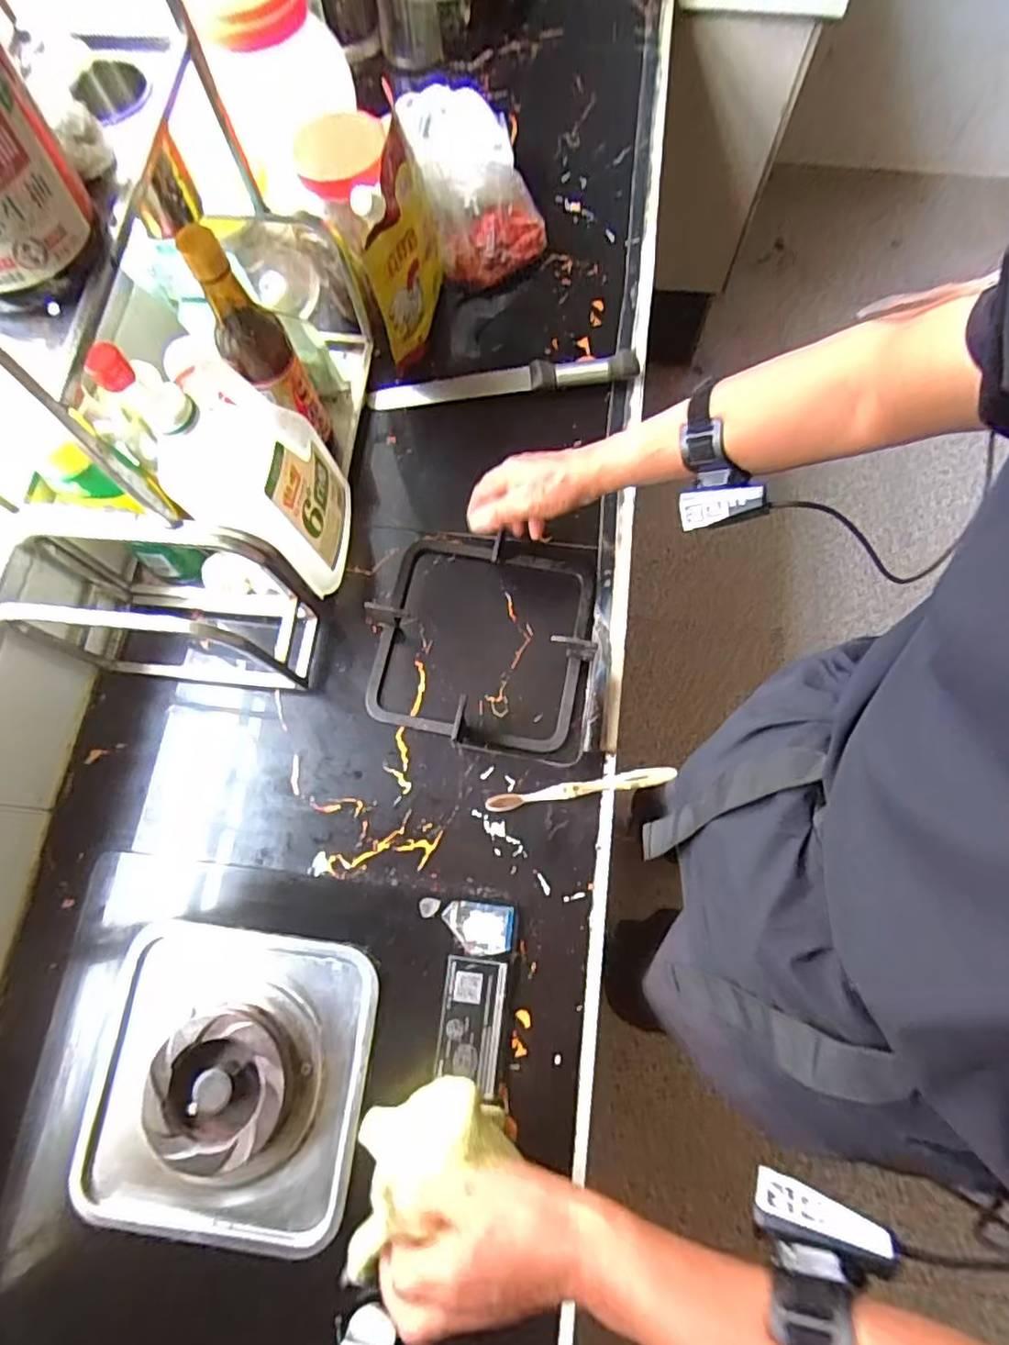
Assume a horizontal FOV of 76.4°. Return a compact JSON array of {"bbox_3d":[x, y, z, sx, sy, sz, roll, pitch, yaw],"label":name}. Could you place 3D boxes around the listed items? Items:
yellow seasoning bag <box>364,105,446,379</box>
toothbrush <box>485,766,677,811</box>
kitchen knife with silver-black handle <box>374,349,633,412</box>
[{"bbox_3d":[-0.102,-0.453,0.691,0.039,0.195,0.134,18,74,7],"label":"yellow seasoning bag"},{"bbox_3d":[0.074,0.112,0.617,0.181,0.015,0.017,-10,73,-2],"label":"toothbrush"},{"bbox_3d":[-0.001,-0.342,0.744,0.312,0.024,0.029,-7,73,-1],"label":"kitchen knife with silver-black handle"}]

